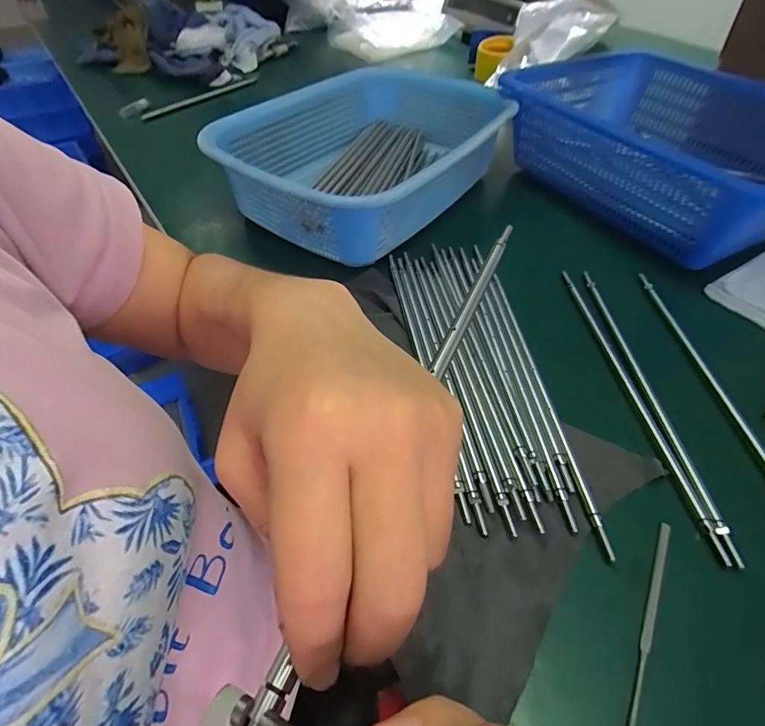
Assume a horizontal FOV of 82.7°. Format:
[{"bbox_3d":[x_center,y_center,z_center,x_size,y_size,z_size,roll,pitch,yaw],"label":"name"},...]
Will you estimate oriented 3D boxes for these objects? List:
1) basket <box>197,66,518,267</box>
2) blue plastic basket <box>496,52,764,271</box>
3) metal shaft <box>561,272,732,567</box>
[{"bbox_3d":[-0.016,-0.242,0.522,0.245,0.103,0.337,31,56,22],"label":"basket"},{"bbox_3d":[0.339,-0.252,0.513,0.263,0.107,0.349,-31,57,-24],"label":"blue plastic basket"},{"bbox_3d":[0.191,0.013,0.341,0.008,0.004,0.271,-3,50,-4],"label":"metal shaft"}]

